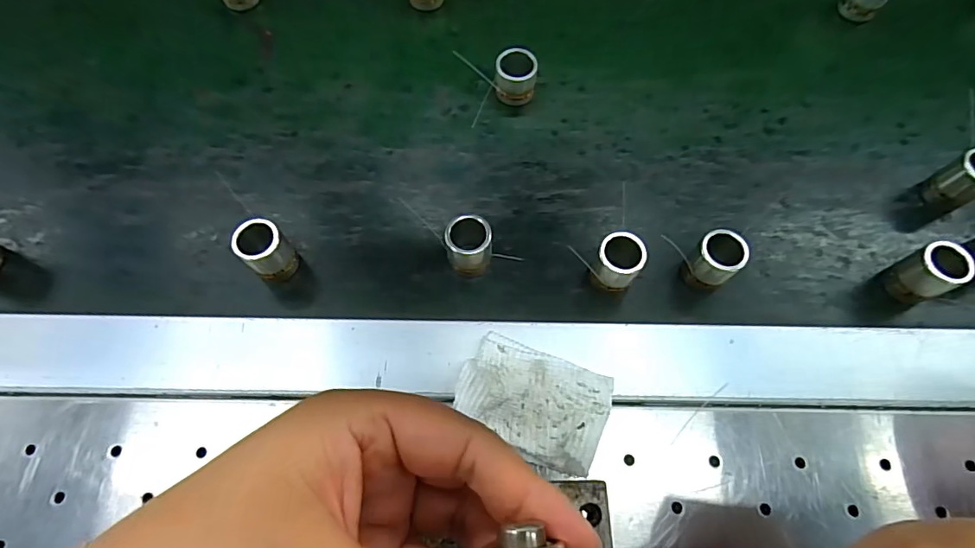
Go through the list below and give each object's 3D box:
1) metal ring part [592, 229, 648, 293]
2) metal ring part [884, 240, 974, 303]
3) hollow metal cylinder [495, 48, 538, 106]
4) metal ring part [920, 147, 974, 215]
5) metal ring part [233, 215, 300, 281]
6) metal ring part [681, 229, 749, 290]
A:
[{"bbox_3d":[0.066,-0.004,0.256,0.022,0.033,0.024,0,67,-1],"label":"metal ring part"},{"bbox_3d":[0.225,0.001,0.256,0.020,0.035,0.022,-25,69,-11],"label":"metal ring part"},{"bbox_3d":[0.017,-0.123,0.309,0.025,0.027,0.022,3,67,0],"label":"hollow metal cylinder"},{"bbox_3d":[0.266,-0.051,0.279,0.022,0.037,0.023,-30,70,-13],"label":"metal ring part"},{"bbox_3d":[-0.116,-0.011,0.261,0.022,0.033,0.022,0,67,-1],"label":"metal ring part"},{"bbox_3d":[0.117,-0.006,0.257,0.023,0.032,0.022,0,67,-1],"label":"metal ring part"}]

